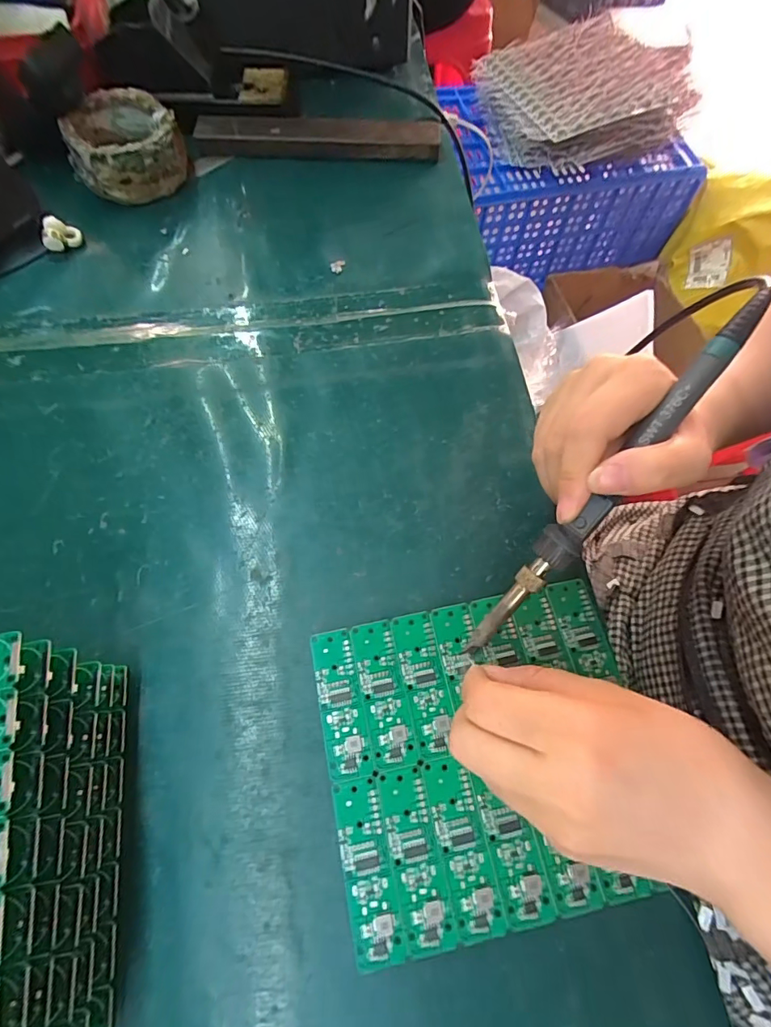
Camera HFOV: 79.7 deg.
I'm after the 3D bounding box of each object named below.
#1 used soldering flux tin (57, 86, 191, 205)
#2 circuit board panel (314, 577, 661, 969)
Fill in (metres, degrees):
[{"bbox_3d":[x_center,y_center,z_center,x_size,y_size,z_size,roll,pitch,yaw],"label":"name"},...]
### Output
[{"bbox_3d":[-0.201,-0.289,0.365,0.079,0.046,0.072,-13,68,-8],"label":"used soldering flux tin"},{"bbox_3d":[0.047,0.111,0.221,0.146,0.006,0.137,-10,68,-6],"label":"circuit board panel"}]

